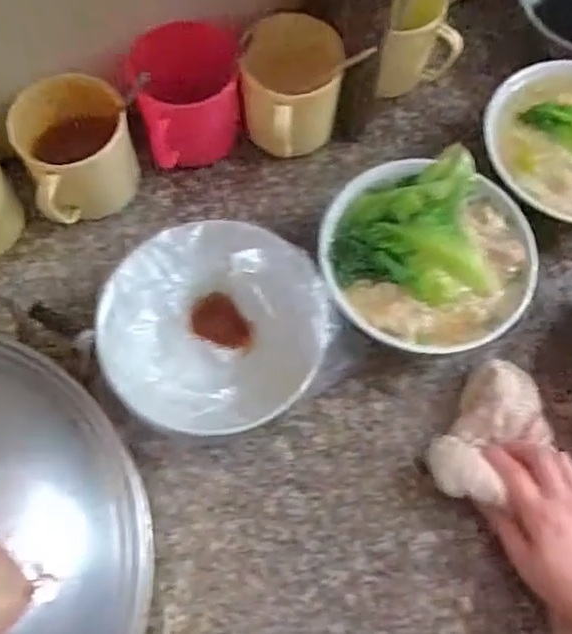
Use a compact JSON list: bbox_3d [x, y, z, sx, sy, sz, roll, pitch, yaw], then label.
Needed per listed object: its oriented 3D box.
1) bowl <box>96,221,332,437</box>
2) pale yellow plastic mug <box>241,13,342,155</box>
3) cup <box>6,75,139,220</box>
[{"bbox_3d":[-0.060,0.006,0.538,0.177,0.066,0.183,0,68,0],"label":"bowl"},{"bbox_3d":[0.005,-0.212,0.602,0.092,0.097,0.100,1,68,0],"label":"pale yellow plastic mug"},{"bbox_3d":[-0.195,-0.152,0.587,0.112,0.098,0.091,-39,74,-14],"label":"cup"}]

